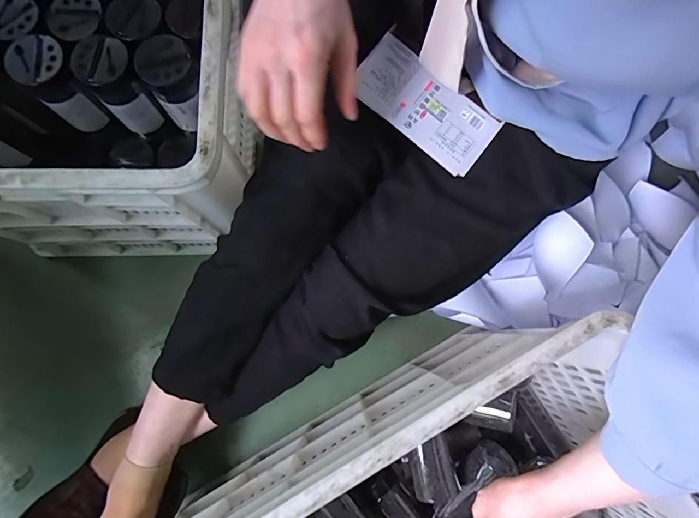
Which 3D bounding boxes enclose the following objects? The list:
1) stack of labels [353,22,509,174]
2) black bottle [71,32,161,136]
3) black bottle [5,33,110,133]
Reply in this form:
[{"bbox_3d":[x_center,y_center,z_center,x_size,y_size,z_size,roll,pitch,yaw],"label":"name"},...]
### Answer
[{"bbox_3d":[0.082,-0.168,0.452,0.161,0.004,0.074,38,95,-2],"label":"stack of labels"},{"bbox_3d":[-0.291,-0.221,0.532,0.062,0.119,0.061,-33,82,-7],"label":"black bottle"},{"bbox_3d":[-0.366,-0.221,0.530,0.058,0.125,0.059,0,79,-1],"label":"black bottle"}]

